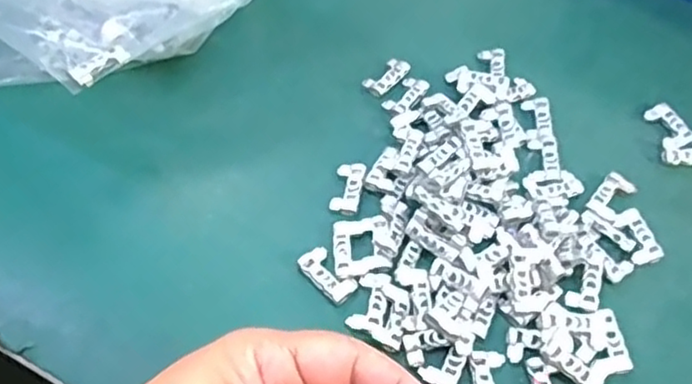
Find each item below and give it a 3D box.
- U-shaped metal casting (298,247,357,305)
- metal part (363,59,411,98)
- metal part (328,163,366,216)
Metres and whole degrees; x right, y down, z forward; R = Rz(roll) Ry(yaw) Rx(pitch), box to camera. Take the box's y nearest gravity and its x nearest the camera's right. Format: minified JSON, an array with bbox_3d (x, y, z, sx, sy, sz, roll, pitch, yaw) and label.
[{"bbox_3d":[-0.009,0.041,0.324,0.016,0.005,0.030,-34,64,-21],"label":"U-shaped metal casting"},{"bbox_3d":[0.026,-0.071,0.402,0.015,0.006,0.033,39,64,21],"label":"metal part"},{"bbox_3d":[0.001,-0.002,0.353,0.015,0.004,0.032,11,57,5],"label":"metal part"}]

